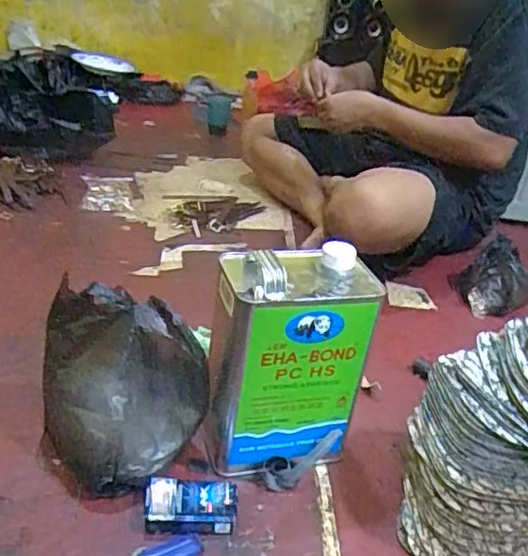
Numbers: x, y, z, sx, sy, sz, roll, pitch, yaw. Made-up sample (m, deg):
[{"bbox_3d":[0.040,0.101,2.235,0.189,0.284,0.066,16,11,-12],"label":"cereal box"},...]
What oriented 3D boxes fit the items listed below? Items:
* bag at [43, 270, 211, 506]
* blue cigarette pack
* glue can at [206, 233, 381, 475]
[{"bbox_3d":[-0.158,0.118,0.702,0.138,0.204,0.143,-15,36,-36],"label":"bag"},{"bbox_3d":[-0.077,0.243,0.667,0.096,0.023,0.064,2,29,-11],"label":"blue cigarette pack"},{"bbox_3d":[0.025,0.095,0.721,0.156,0.248,0.112,-5,31,-22],"label":"glue can"}]

